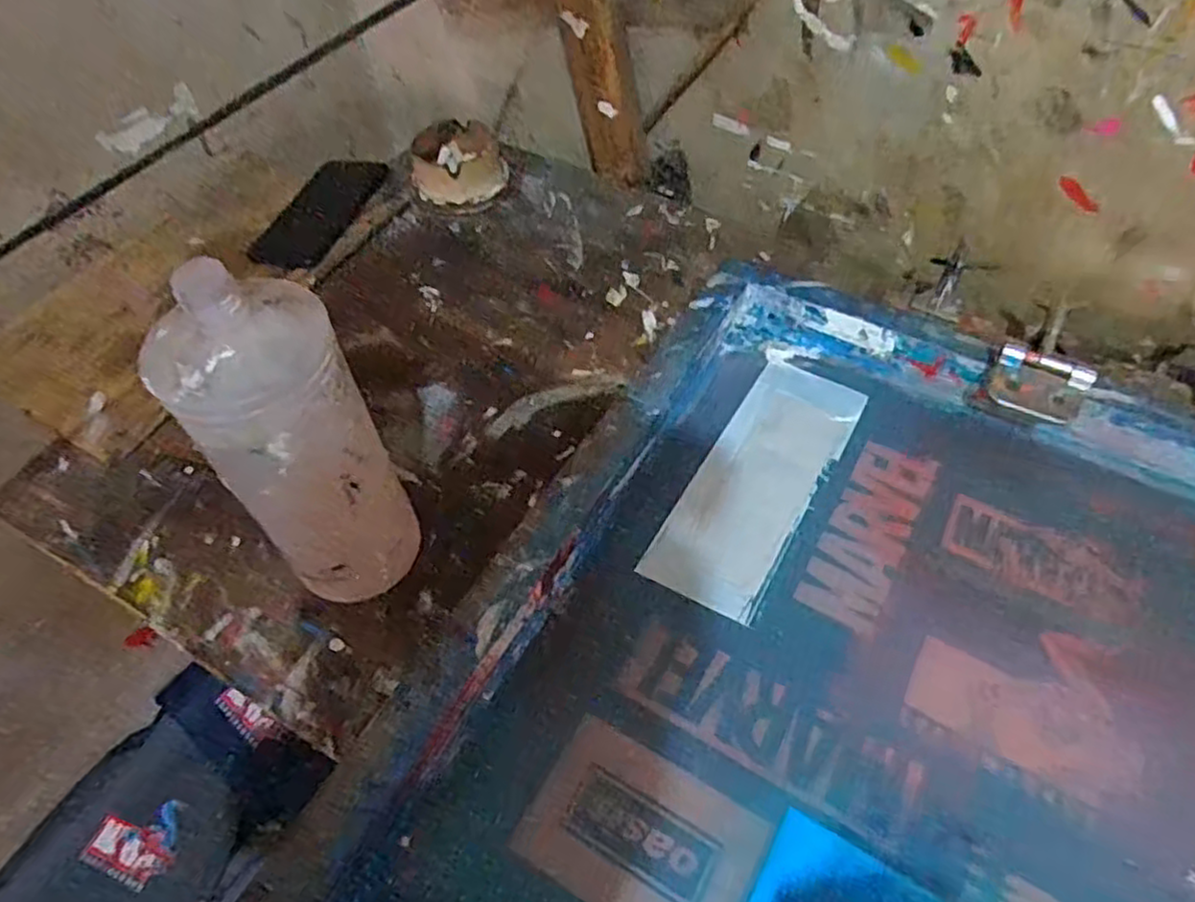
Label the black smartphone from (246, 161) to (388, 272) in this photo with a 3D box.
[{"bbox_3d":[-0.265,-0.232,0.696,0.074,0.009,0.179,8,55,7],"label":"black smartphone"}]

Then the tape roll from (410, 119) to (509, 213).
[{"bbox_3d":[-0.135,-0.277,0.705,0.090,0.045,0.082,-12,55,-7],"label":"tape roll"}]

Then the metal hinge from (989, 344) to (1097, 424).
[{"bbox_3d":[0.304,-0.044,0.499,0.059,0.014,0.042,23,91,13],"label":"metal hinge"}]

